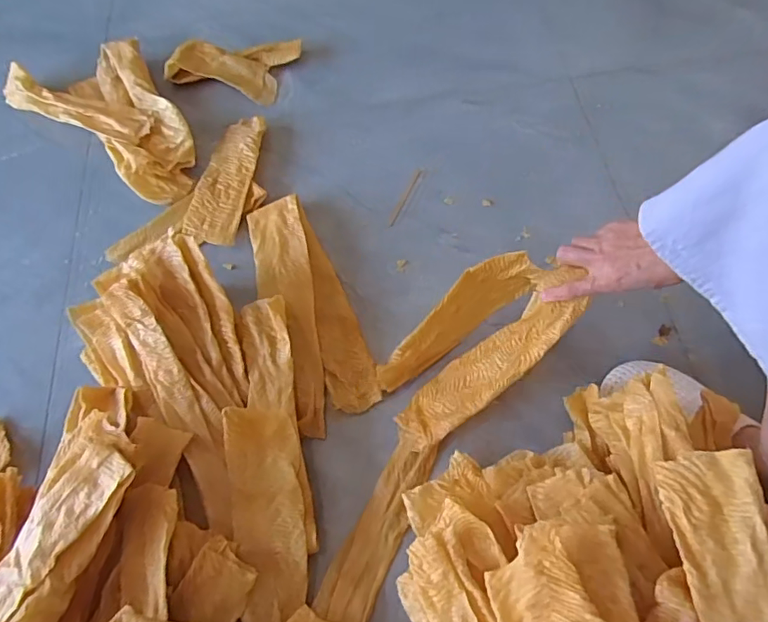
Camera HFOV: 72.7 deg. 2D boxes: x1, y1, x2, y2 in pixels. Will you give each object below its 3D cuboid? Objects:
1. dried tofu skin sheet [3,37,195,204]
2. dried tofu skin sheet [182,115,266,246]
[{"bbox_3d":[-0.417,-0.327,0.832,0.378,0.056,0.201,33,71,17],"label":"dried tofu skin sheet"},{"bbox_3d":[-0.229,-0.195,0.773,0.078,0.027,0.222,8,66,7],"label":"dried tofu skin sheet"}]

